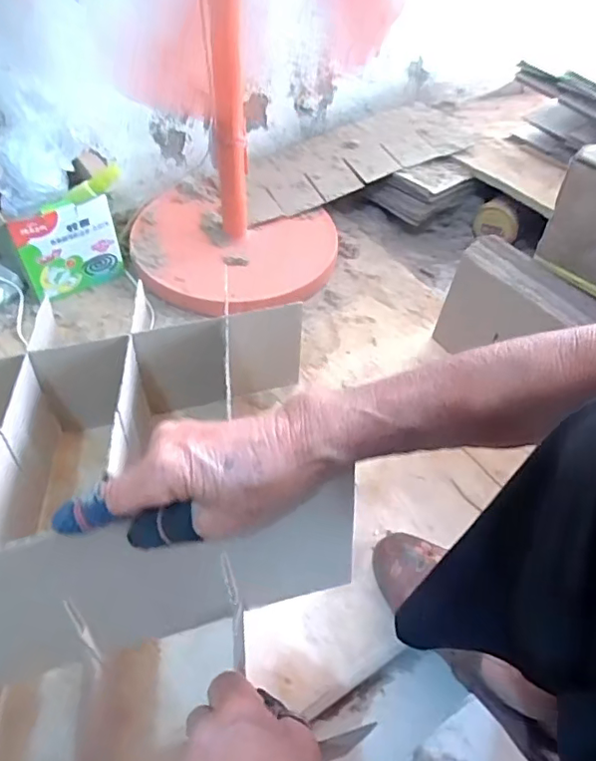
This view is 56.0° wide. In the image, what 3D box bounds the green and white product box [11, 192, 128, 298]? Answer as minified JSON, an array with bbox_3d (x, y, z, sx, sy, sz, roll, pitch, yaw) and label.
[{"bbox_3d":[-0.304,-0.182,0.750,0.124,0.115,0.020,-25,55,-23],"label":"green and white product box"}]

